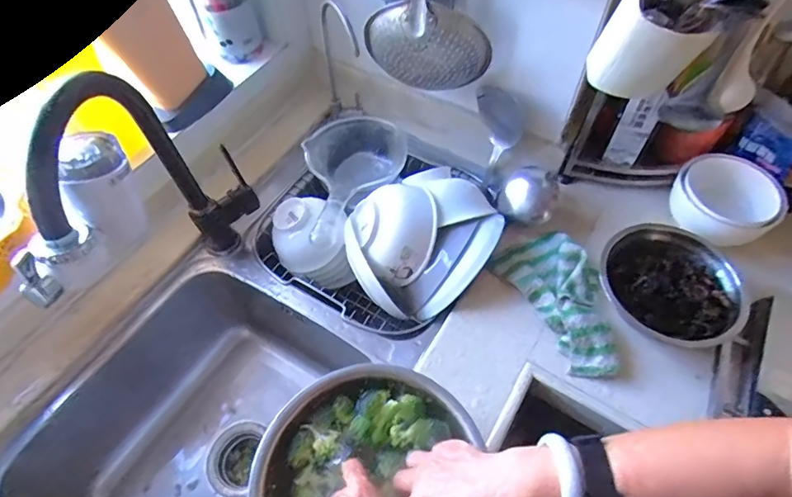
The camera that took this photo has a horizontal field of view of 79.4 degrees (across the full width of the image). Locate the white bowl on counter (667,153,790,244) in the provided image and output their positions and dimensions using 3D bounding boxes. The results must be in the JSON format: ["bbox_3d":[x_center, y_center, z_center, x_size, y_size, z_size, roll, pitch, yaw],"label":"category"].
[{"bbox_3d":[0.465,-0.065,0.677,0.139,0.066,0.119,6,57,5],"label":"white bowl on counter"}]

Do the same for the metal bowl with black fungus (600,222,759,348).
[{"bbox_3d":[0.359,0.045,0.621,0.179,0.049,0.166,0,56,1],"label":"metal bowl with black fungus"}]

